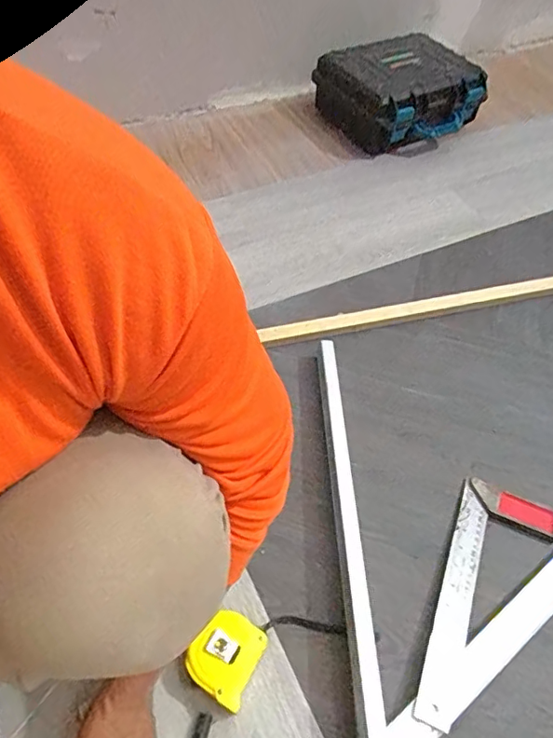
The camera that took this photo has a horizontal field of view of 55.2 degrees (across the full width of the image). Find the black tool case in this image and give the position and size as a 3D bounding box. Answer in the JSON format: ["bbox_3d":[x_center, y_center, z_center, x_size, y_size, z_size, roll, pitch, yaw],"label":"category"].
[{"bbox_3d":[0.276,-0.630,1.208,0.291,0.158,0.278,-23,58,-20],"label":"black tool case"}]

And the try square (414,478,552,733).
[{"bbox_3d":[0.251,0.274,0.620,0.116,0.019,0.292,21,54,11],"label":"try square"}]

